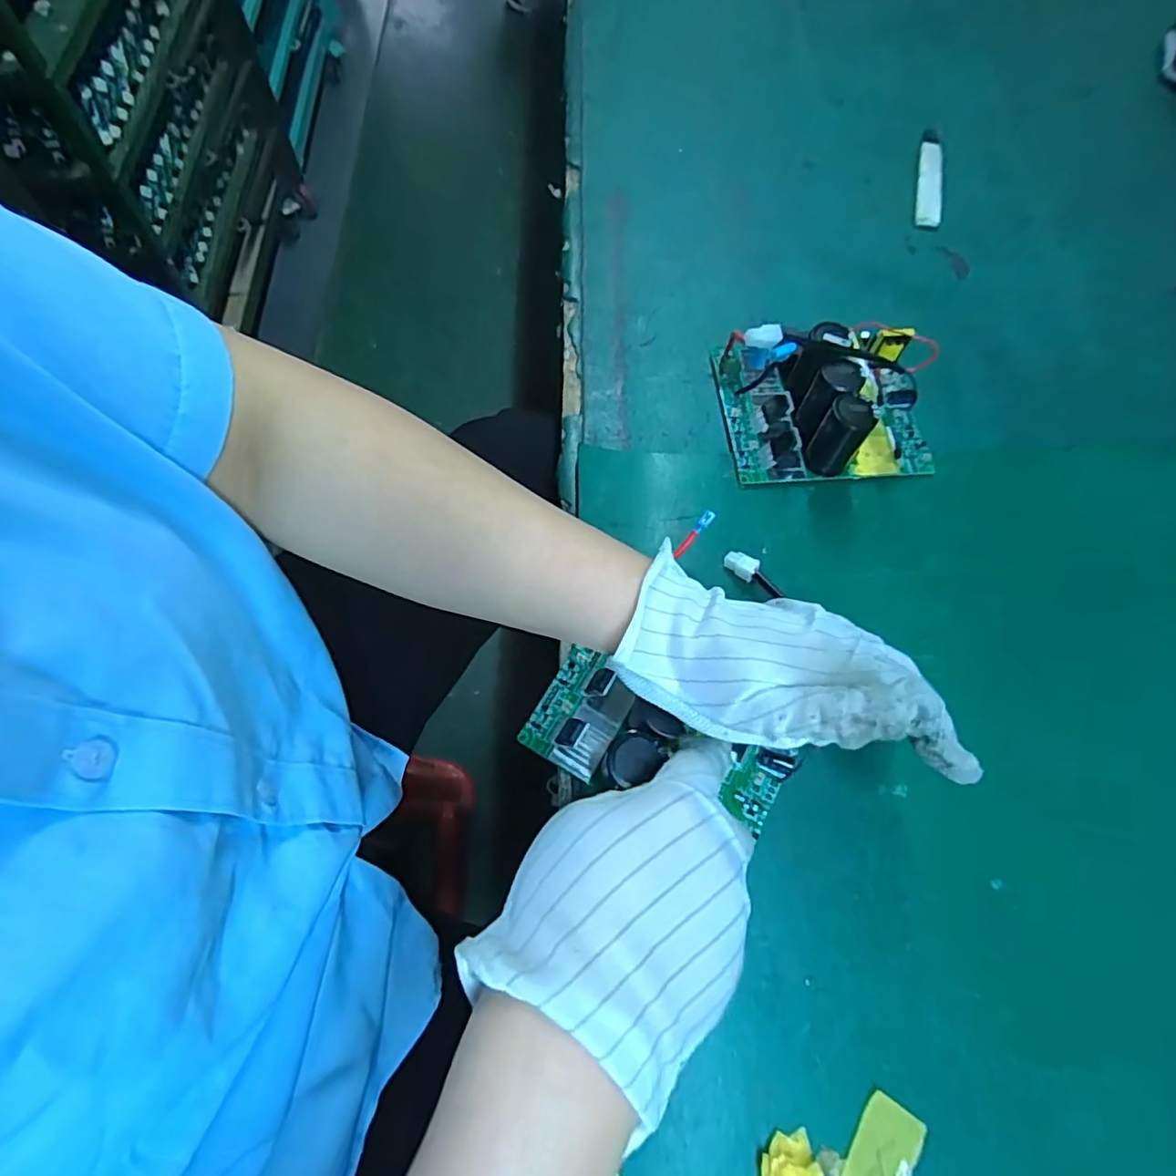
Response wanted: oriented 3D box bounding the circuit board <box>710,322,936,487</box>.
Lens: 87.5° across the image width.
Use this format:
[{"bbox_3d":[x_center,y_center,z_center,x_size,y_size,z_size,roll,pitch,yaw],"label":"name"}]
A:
[{"bbox_3d":[0.169,-0.141,0.417,0.143,0.068,0.124,0,67,-3],"label":"circuit board"}]

